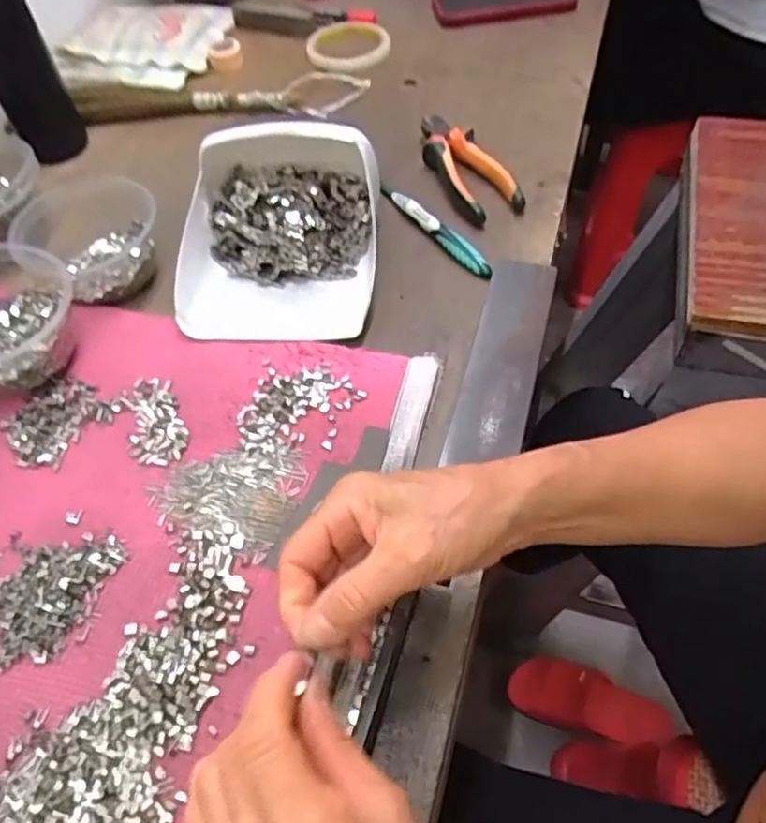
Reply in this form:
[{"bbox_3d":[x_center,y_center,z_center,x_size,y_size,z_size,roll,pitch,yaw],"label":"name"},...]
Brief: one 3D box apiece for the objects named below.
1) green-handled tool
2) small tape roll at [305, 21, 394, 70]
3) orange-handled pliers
[{"bbox_3d":[0.043,-0.158,0.565,0.012,0.010,0.139,-32,60,-18],"label":"green-handled tool"},{"bbox_3d":[-0.044,-0.428,0.780,0.100,0.017,0.092,-1,55,2],"label":"small tape roll"},{"bbox_3d":[0.073,-0.227,0.608,0.051,0.018,0.150,-21,57,-11],"label":"orange-handled pliers"}]

